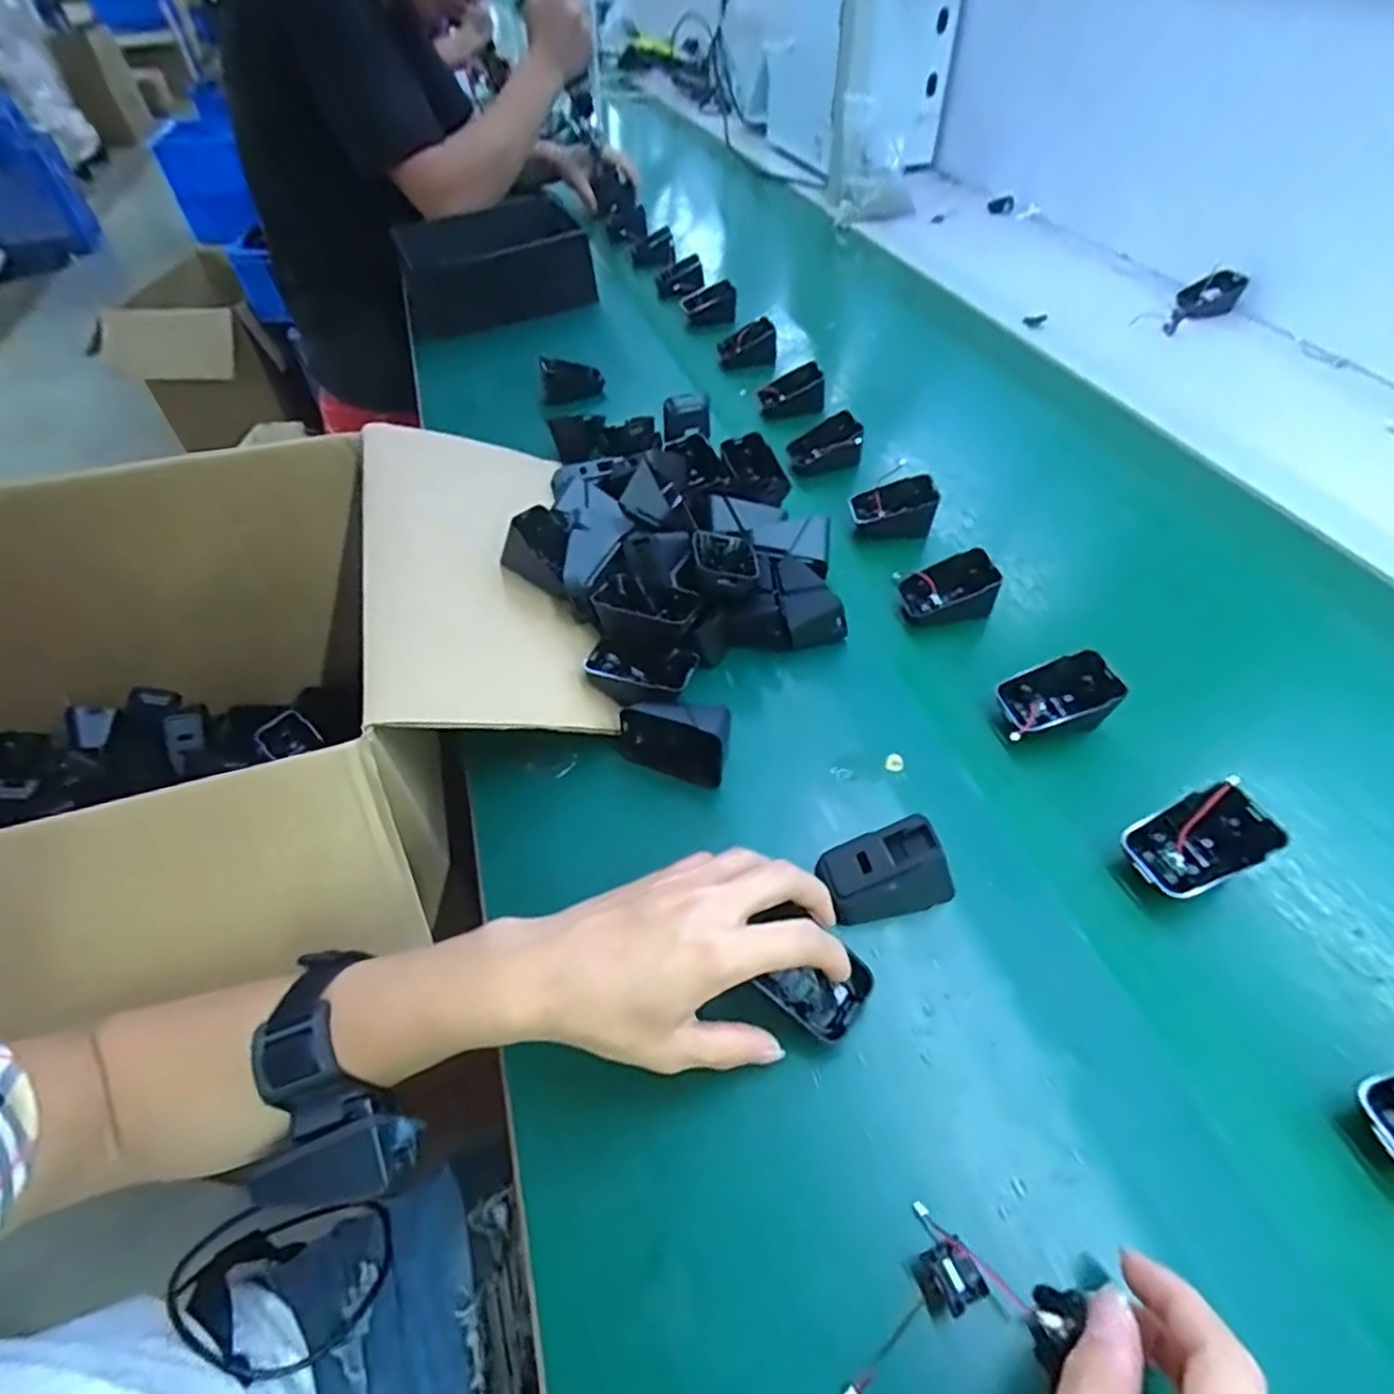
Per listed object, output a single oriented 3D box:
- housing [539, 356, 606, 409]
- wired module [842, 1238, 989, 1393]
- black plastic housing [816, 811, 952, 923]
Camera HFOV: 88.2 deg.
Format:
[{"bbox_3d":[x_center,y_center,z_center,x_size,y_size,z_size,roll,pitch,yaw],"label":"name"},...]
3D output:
[{"bbox_3d":[-0.136,-0.348,0.791,0.065,0.037,0.033,-8,48,-4],"label":"housing"},{"bbox_3d":[0.080,0.235,0.273,0.066,0.010,0.021,-23,52,-18],"label":"wired module"},{"bbox_3d":[0.099,0.091,0.379,0.062,0.038,0.038,-10,49,-7],"label":"black plastic housing"}]

